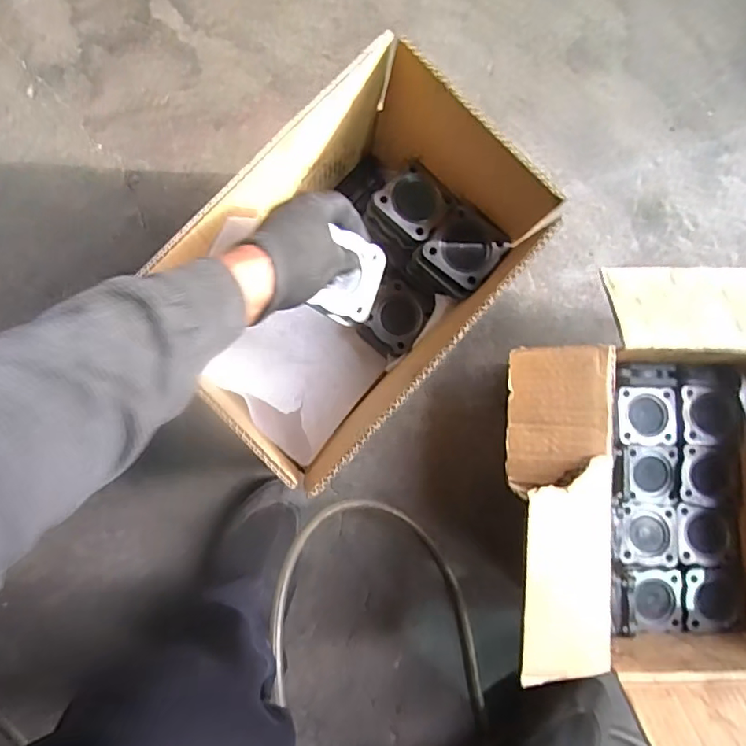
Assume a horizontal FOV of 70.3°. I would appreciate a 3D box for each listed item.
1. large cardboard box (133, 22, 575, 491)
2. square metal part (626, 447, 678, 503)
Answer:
[{"bbox_3d":[-0.027,-0.084,0.545,0.218,0.249,0.334,43,83,2],"label":"large cardboard box"},{"bbox_3d":[0.327,0.118,0.625,0.061,0.021,0.061,2,84,-3],"label":"square metal part"}]

